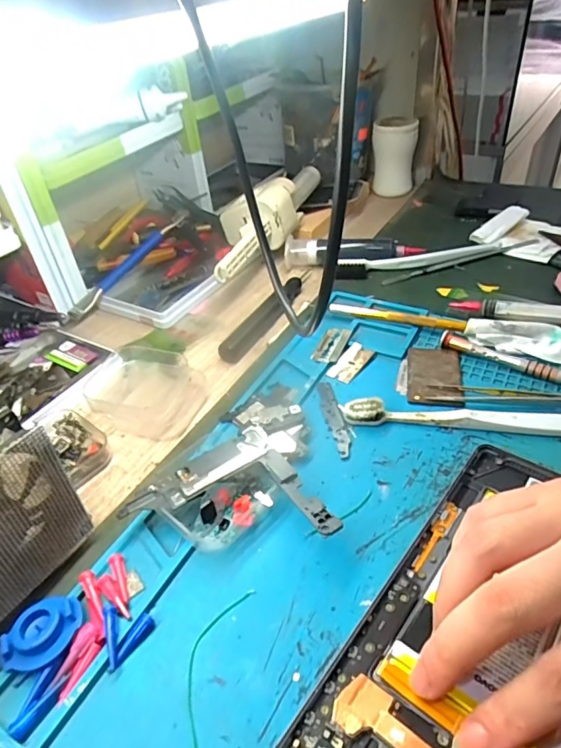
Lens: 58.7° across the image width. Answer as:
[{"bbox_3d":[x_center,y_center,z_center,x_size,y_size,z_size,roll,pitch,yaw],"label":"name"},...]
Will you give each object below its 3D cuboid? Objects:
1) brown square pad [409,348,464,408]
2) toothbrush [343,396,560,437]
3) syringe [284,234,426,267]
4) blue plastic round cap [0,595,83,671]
[{"bbox_3d":[0.110,0.000,0.357,0.035,0.004,0.063,4,41,11],"label":"brown square pad"},{"bbox_3d":[0.133,0.028,0.314,0.181,0.012,0.021,2,41,9],"label":"toothbrush"},{"bbox_3d":[0.071,-0.122,0.495,0.132,0.028,0.023,-2,40,5],"label":"syringe"},{"bbox_3d":[-0.112,0.121,0.233,0.036,0.006,0.026,-31,47,-27],"label":"blue plastic round cap"}]

